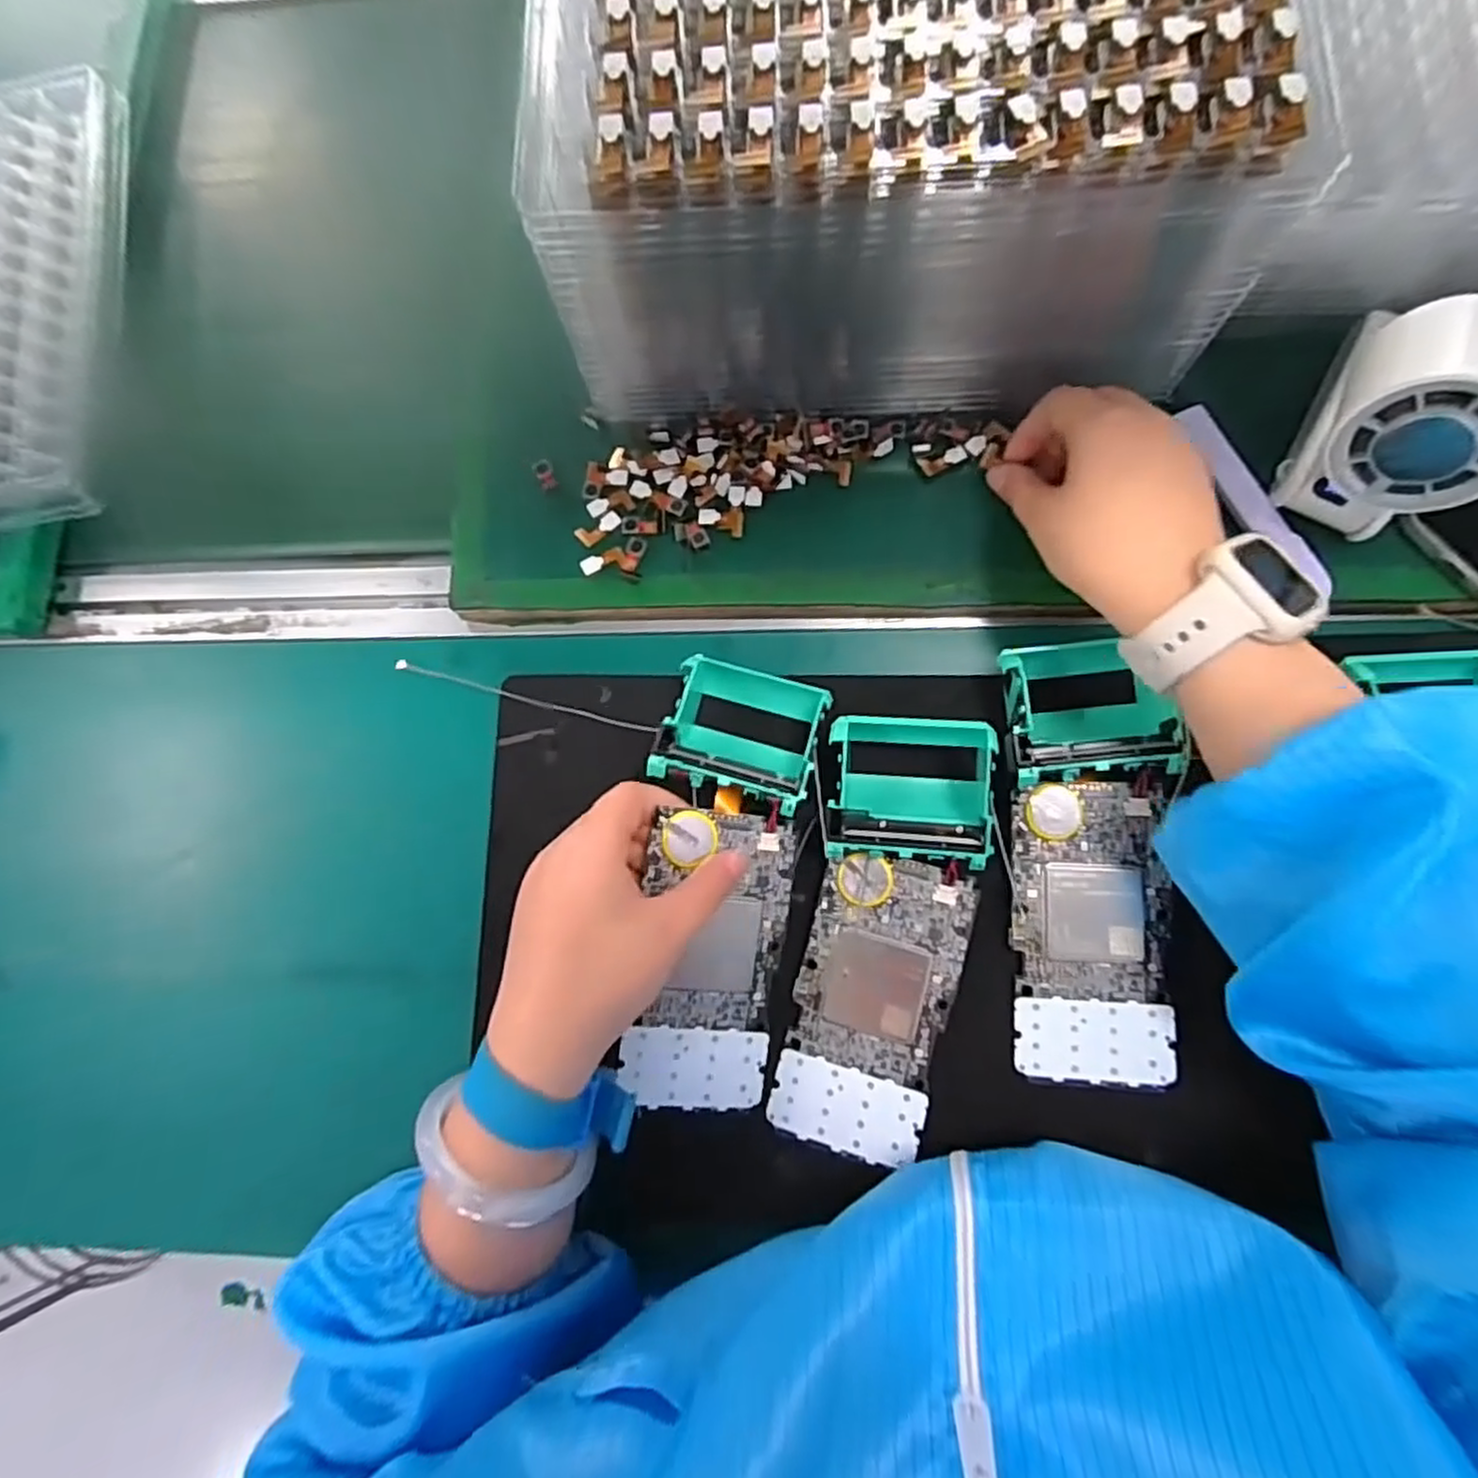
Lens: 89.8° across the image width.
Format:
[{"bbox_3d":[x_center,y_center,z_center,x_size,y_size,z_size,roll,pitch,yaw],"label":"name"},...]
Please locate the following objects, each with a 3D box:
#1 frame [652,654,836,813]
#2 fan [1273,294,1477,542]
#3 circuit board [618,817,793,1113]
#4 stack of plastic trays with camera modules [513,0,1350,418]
[{"bbox_3d":[0.002,-0.004,0.350,0.069,0.045,0.065,17,80,2],"label":"frame"},{"bbox_3d":[0.277,-0.136,0.311,0.063,0.083,0.070,32,81,5],"label":"fan"},{"bbox_3d":[-0.013,0.098,0.327,0.063,0.005,0.127,8,88,-14],"label":"circuit board"},{"bbox_3d":[0.063,-0.281,0.332,0.281,0.144,0.211,-1,79,-1],"label":"stack of plastic trays with camera modules"}]

